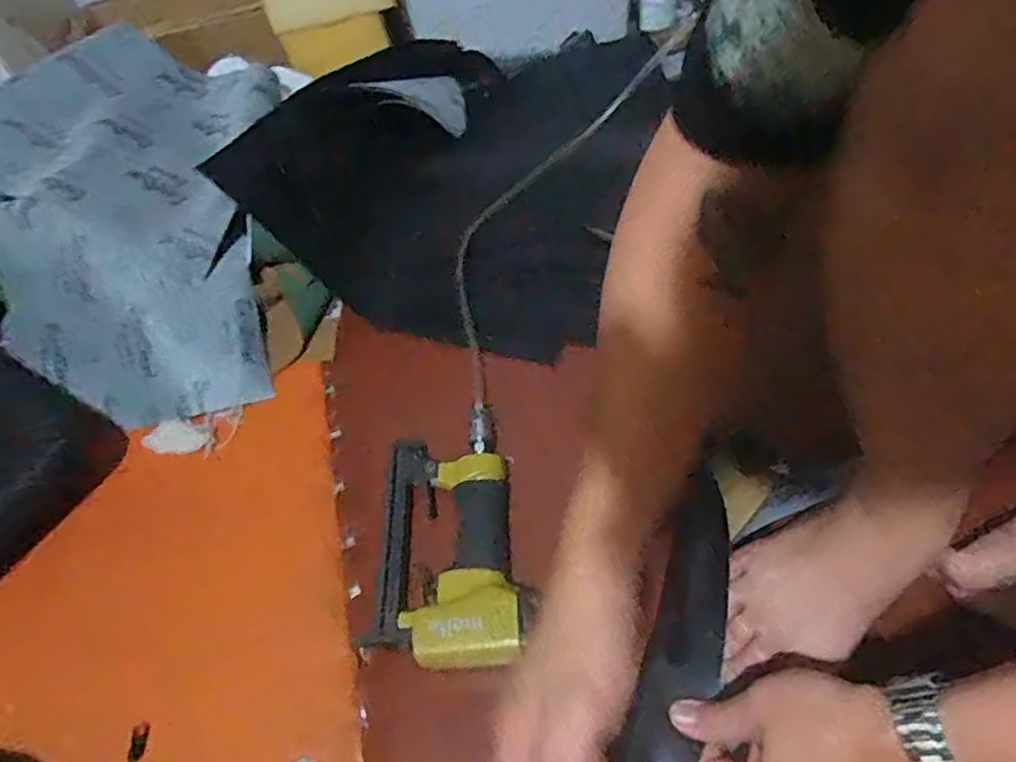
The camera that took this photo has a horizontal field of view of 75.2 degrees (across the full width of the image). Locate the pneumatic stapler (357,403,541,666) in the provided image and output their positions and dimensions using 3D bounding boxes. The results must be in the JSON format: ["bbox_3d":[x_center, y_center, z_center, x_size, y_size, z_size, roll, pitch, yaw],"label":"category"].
[{"bbox_3d":[-0.041,0.128,0.562,0.134,0.063,0.215,2,53,8],"label":"pneumatic stapler"}]

